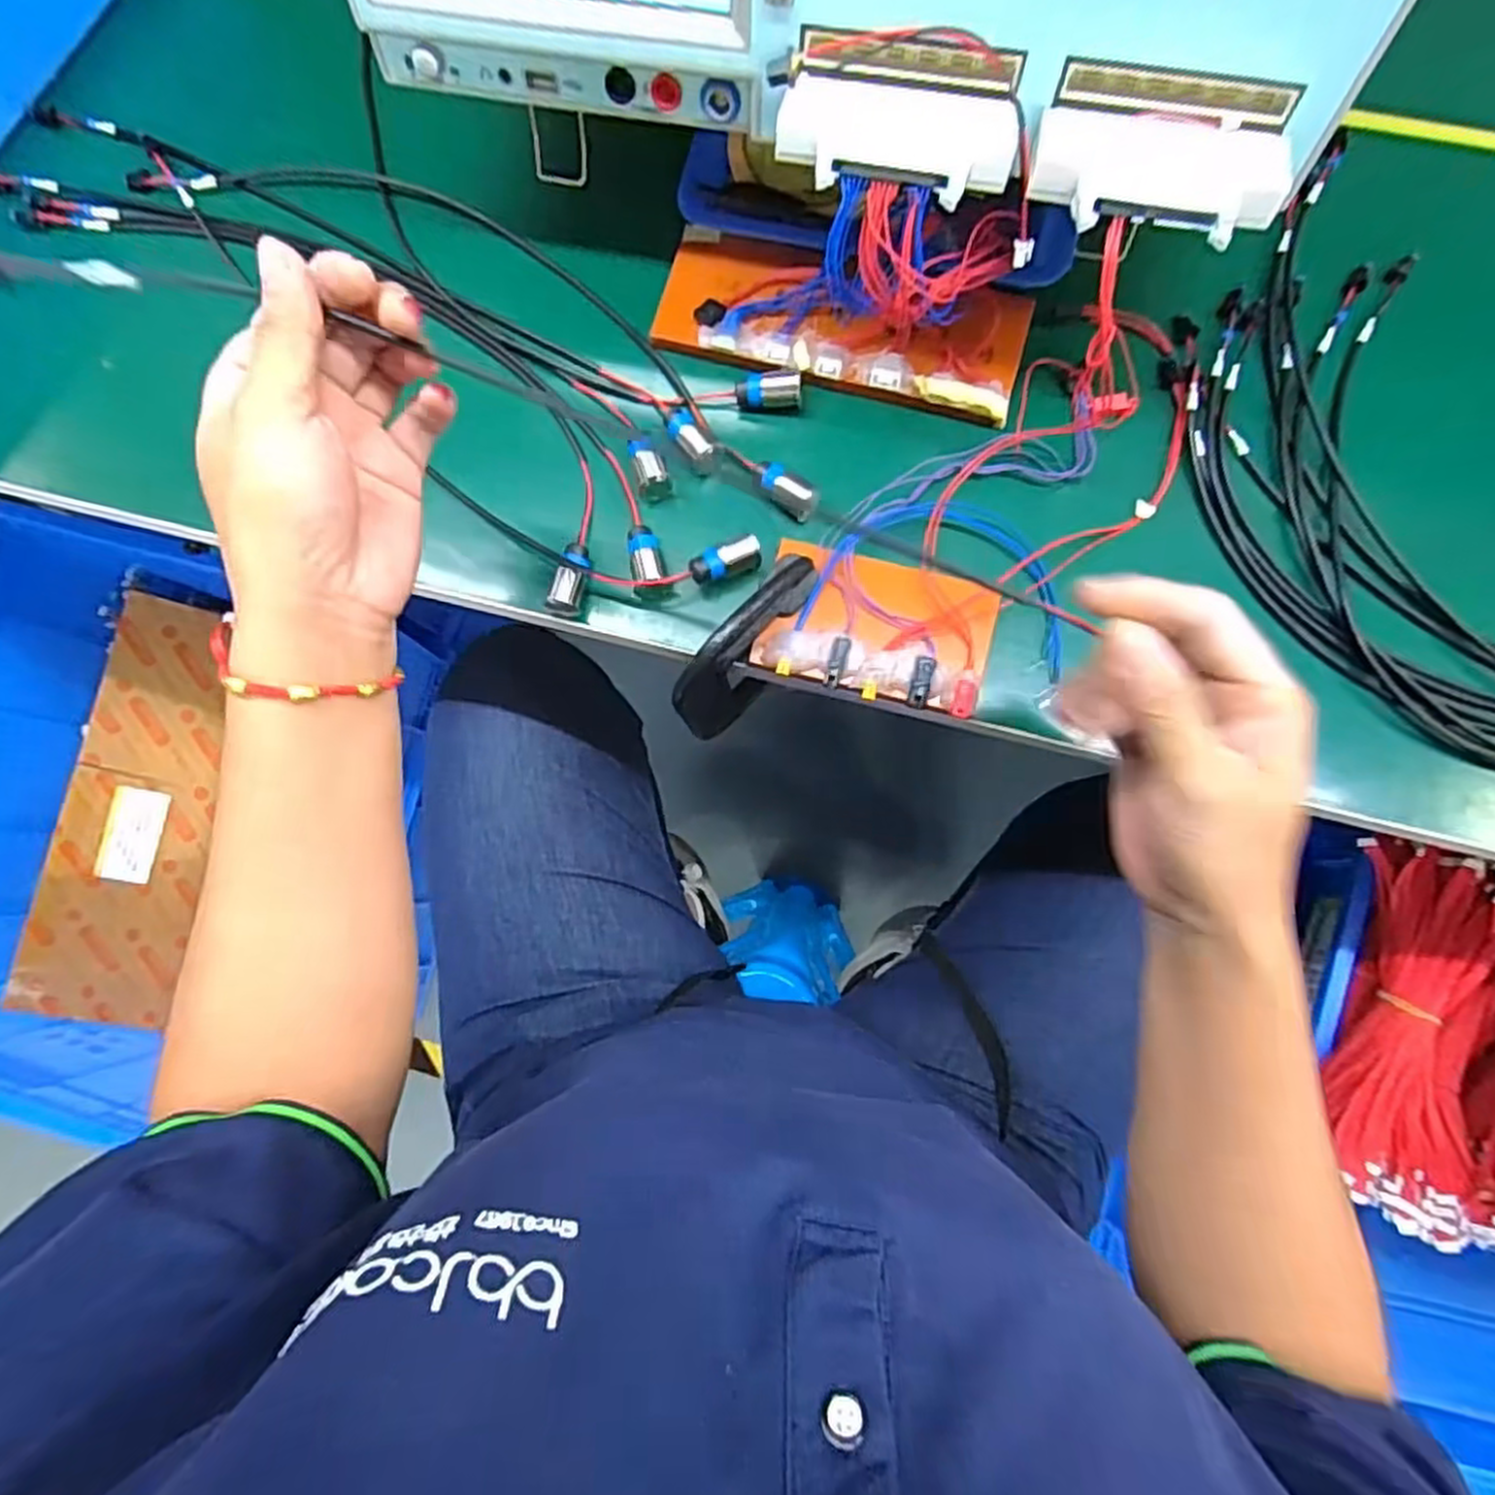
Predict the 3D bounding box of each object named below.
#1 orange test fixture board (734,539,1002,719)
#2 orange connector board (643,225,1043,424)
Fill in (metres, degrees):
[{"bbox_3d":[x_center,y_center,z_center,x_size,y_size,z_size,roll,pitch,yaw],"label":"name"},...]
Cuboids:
[{"bbox_3d":[0.065,-0.061,0.398,0.115,0.016,0.073,13,82,5],"label":"orange test fixture board"},{"bbox_3d":[0.052,-0.236,0.425,0.197,0.016,0.076,16,83,6],"label":"orange connector board"}]

